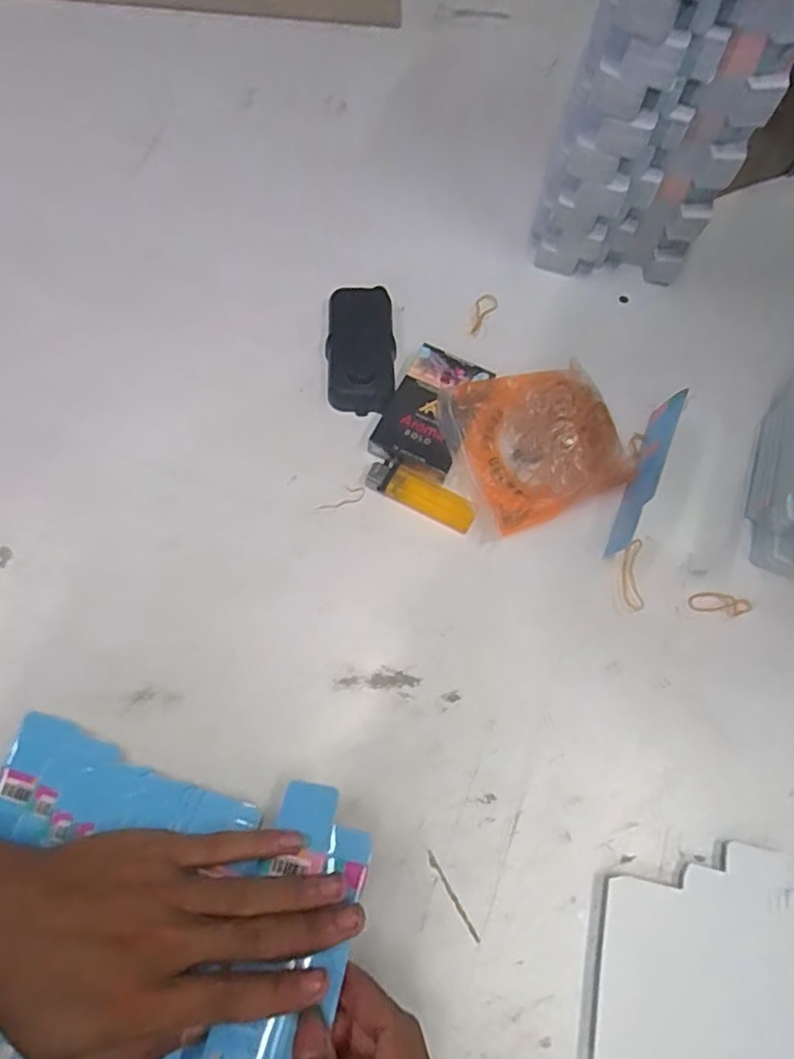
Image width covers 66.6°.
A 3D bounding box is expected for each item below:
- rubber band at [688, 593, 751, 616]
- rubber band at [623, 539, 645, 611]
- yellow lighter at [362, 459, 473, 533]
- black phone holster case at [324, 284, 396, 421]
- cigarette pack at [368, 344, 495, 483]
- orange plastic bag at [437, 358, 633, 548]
[{"bbox_3d":[0.224,0.051,0.417,0.044,0.004,0.015,6,70,0],"label":"rubber band"},{"bbox_3d":[0.165,0.031,0.422,0.014,0.004,0.049,4,70,-1],"label":"rubber band"},{"bbox_3d":[0.018,-0.025,0.427,0.079,0.012,0.025,26,71,7],"label":"yellow lighter"},{"bbox_3d":[-0.028,-0.137,0.462,0.051,0.020,0.102,2,70,-1],"label":"black phone holster case"},{"bbox_3d":[0.024,-0.088,0.450,0.060,0.018,0.098,21,71,6],"label":"cigarette pack"},{"bbox_3d":[0.099,-0.062,0.438,0.124,0.028,0.109,-19,72,-9],"label":"orange plastic bag"}]

